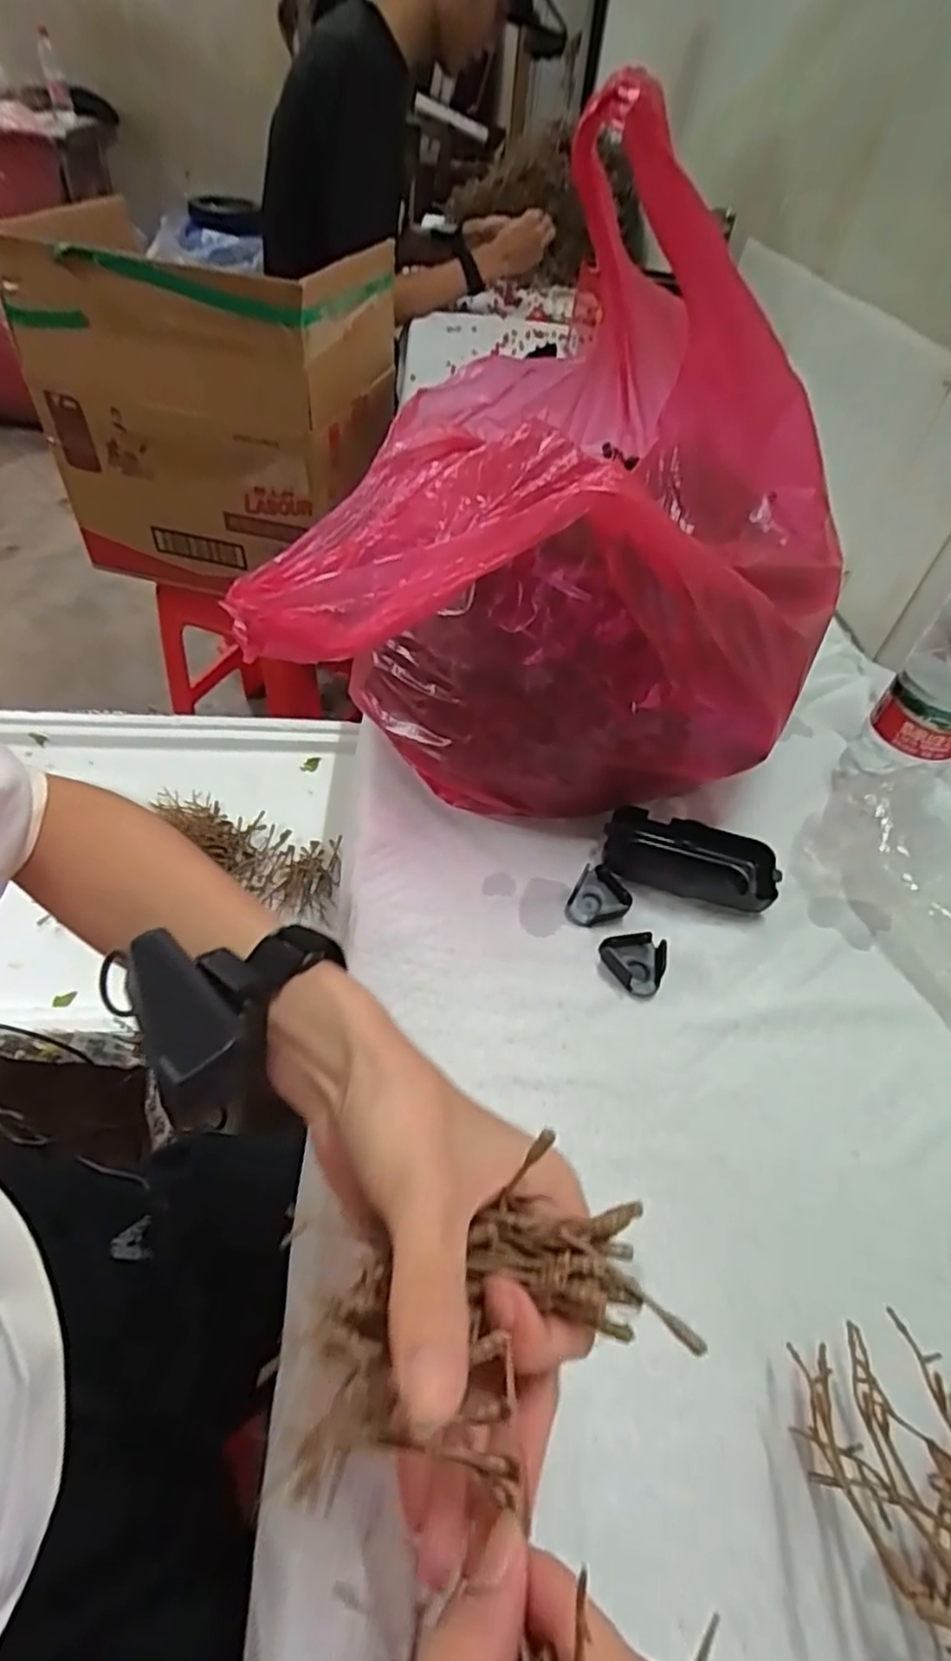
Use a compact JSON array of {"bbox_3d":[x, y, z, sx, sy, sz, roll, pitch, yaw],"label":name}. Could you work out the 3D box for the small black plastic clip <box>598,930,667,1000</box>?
[{"bbox_3d":[0.093,0.076,0.411,0.039,0.013,0.037,27,51,16],"label":"small black plastic clip"}]

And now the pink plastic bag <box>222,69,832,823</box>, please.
[{"bbox_3d":[0.045,-0.190,0.428,0.368,0.324,0.284,-12,52,-16],"label":"pink plastic bag"}]

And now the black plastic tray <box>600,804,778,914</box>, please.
[{"bbox_3d":[0.140,0.020,0.459,0.107,0.023,0.050,17,49,8],"label":"black plastic tray"}]

